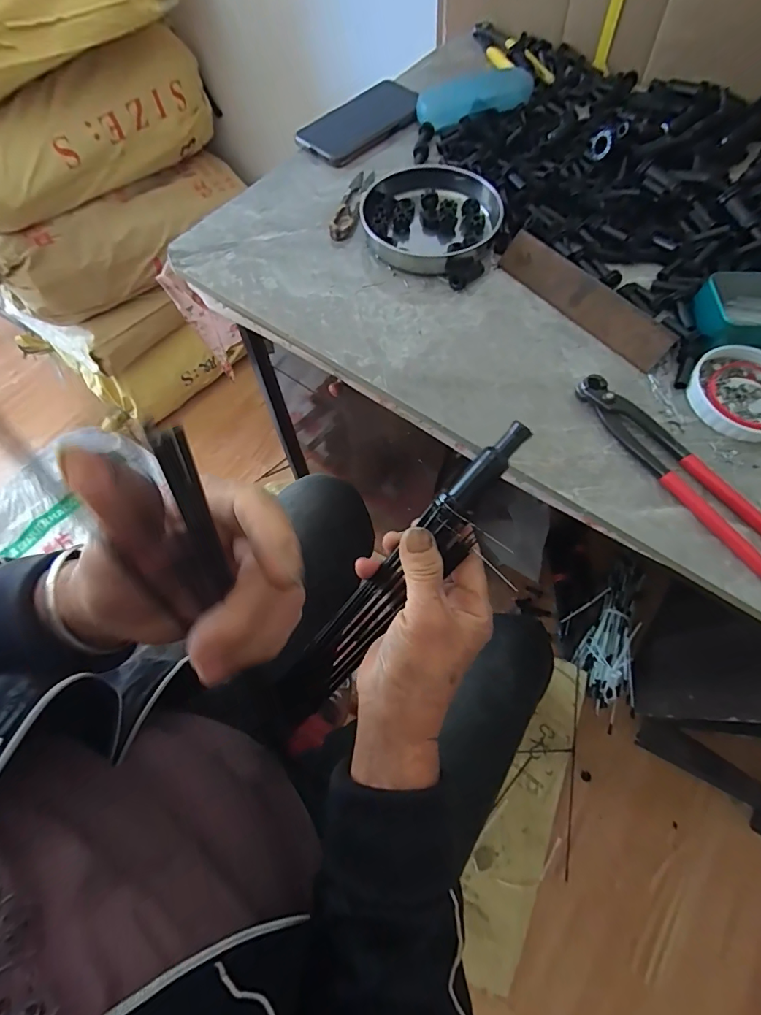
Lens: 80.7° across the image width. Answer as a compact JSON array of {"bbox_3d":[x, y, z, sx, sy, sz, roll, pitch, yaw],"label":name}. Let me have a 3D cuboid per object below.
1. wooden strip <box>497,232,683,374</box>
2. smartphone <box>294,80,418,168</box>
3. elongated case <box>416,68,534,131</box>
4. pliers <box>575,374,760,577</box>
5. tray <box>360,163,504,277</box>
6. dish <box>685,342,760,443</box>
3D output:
[{"bbox_3d":[0.187,-0.194,0.416,0.178,0.037,0.006,48,38,18],"label":"wooden strip"},{"bbox_3d":[-0.027,-0.467,0.545,0.152,0.014,0.084,-42,75,-13],"label":"smartphone"},{"bbox_3d":[0.123,-0.515,0.559,0.158,0.033,0.053,-16,68,-6],"label":"elongated case"},{"bbox_3d":[0.234,-0.032,0.353,0.038,0.016,0.196,-34,71,-12],"label":"pliers"},{"bbox_3d":[0.050,-0.301,0.462,0.131,0.022,0.139,0,67,1],"label":"tray"},{"bbox_3d":[0.310,-0.098,0.379,0.090,0.015,0.085,0,67,1],"label":"dish"}]

